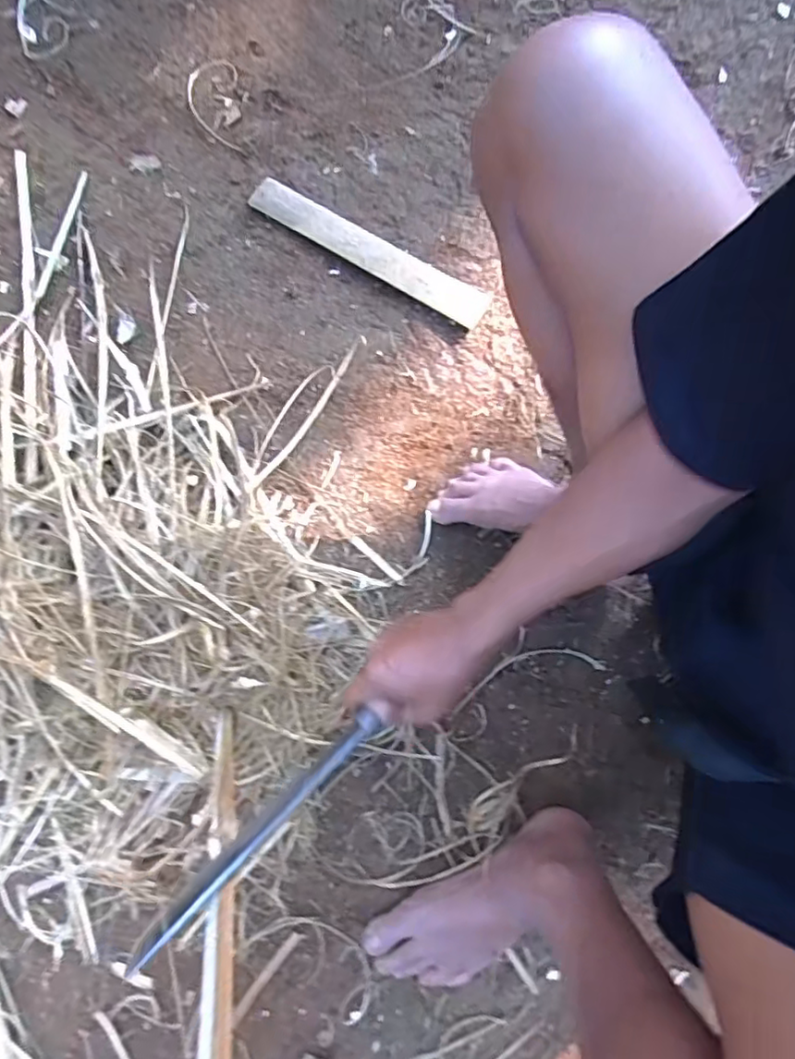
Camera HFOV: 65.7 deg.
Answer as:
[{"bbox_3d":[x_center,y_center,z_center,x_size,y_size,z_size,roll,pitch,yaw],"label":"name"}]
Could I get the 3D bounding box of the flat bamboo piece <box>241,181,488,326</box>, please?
[{"bbox_3d":[-0.038,-0.354,0.768,0.335,0.015,0.051,32,75,9],"label":"flat bamboo piece"}]

